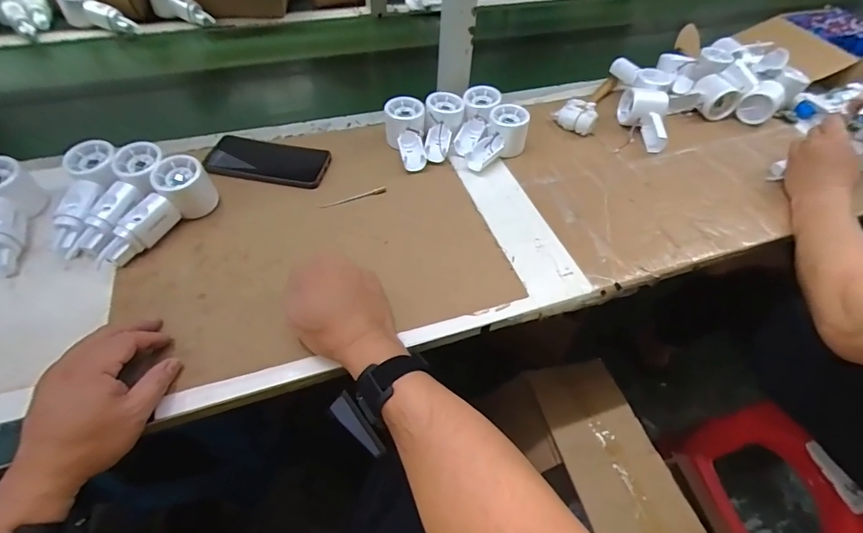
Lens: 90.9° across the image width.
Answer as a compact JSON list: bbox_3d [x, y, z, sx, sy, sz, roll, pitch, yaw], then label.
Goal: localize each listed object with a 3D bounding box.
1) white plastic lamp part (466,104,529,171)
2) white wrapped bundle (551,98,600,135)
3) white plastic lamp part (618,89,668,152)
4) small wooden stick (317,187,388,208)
[{"bbox_3d":[0.100,-0.186,0.626,0.056,0.059,0.104,28,54,19],"label":"white plastic lamp part"},{"bbox_3d":[0.240,-0.252,0.708,0.068,0.029,0.062,19,52,13],"label":"white wrapped bundle"},{"bbox_3d":[0.346,-0.244,0.689,0.062,0.057,0.109,8,50,4],"label":"white plastic lamp part"},{"bbox_3d":[-0.105,-0.093,0.578,0.095,0.004,0.009,-22,55,-20],"label":"small wooden stick"}]

